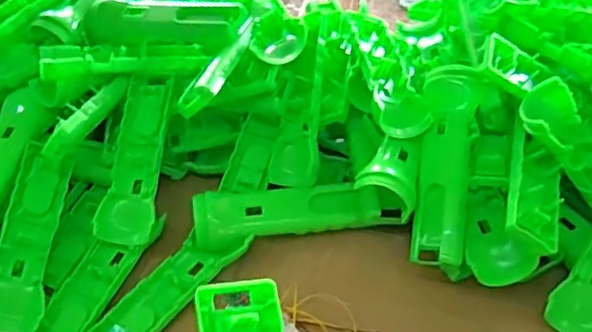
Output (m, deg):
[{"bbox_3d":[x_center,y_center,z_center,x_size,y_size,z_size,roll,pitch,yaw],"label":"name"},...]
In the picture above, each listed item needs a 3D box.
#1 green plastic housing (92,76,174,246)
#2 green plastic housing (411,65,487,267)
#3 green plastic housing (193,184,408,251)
[{"bbox_3d":[-0.141,-0.008,0.545,0.044,0.021,0.153,3,69,6],"label":"green plastic housing"},{"bbox_3d":[0.123,-0.003,0.494,0.042,0.021,0.165,7,77,10],"label":"green plastic housing"},{"bbox_3d":[0.002,0.039,0.528,0.175,0.030,0.046,-6,46,-2],"label":"green plastic housing"}]

